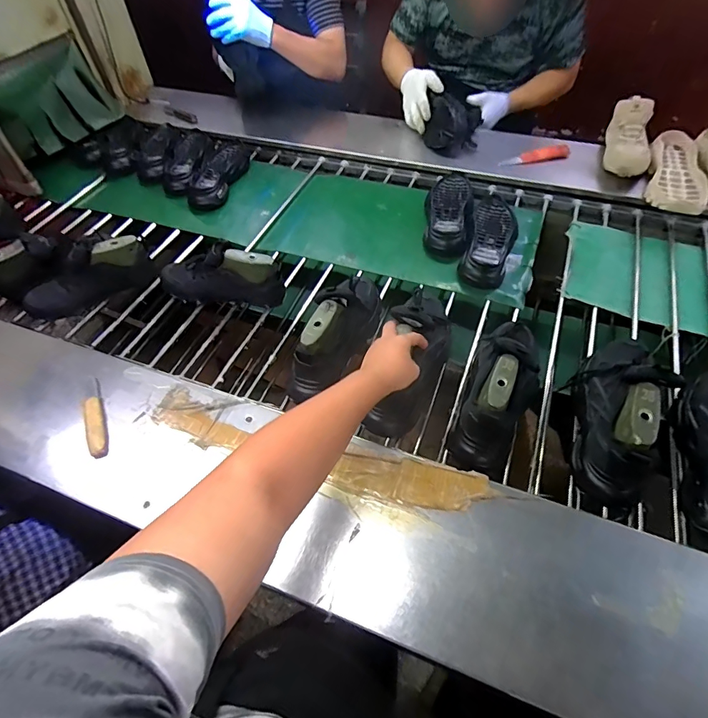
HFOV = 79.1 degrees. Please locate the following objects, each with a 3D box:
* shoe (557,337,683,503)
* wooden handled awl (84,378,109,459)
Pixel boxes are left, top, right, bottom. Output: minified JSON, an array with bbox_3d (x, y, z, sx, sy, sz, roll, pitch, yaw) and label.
[{"bbox_3d":[0.400,0.078,0.653,0.113,0.171,0.262,9,55,10],"label":"shoe"},{"bbox_3d":[-0.431,0.091,0.710,0.026,0.028,0.162,-23,56,-12],"label":"wooden handled awl"}]

